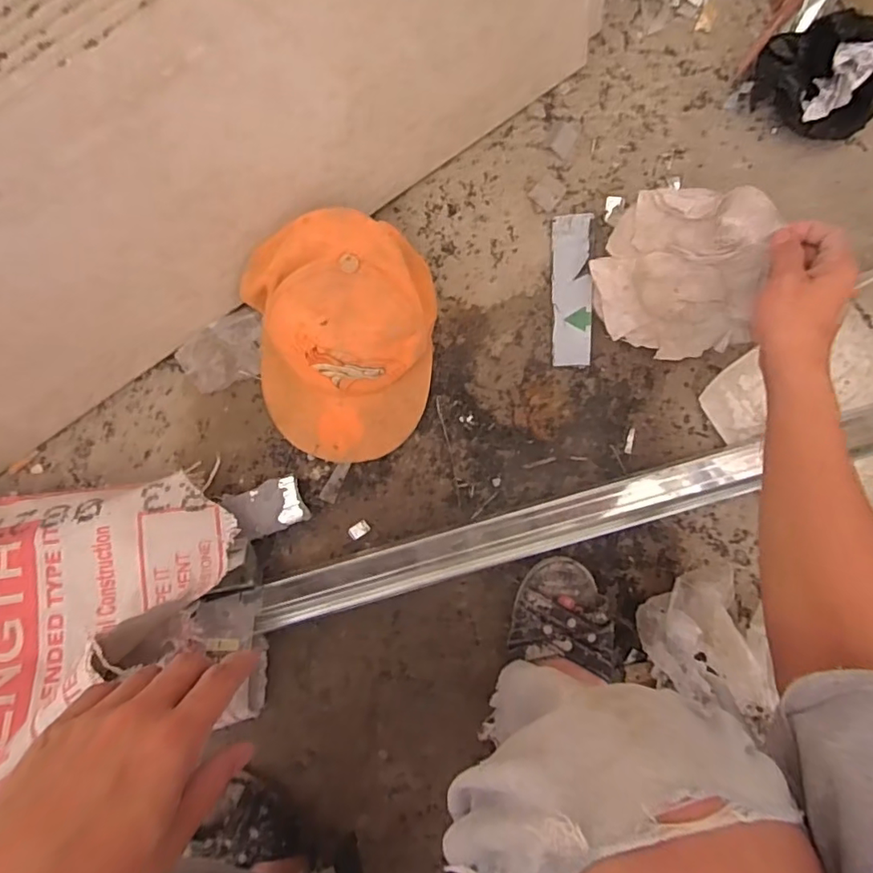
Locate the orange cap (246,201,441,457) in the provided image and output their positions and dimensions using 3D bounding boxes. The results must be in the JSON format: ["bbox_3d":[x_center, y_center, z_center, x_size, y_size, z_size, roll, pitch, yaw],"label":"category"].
[{"bbox_3d":[-0.097,-0.092,0.545,0.187,0.109,0.235,4,92,-2],"label":"orange cap"}]

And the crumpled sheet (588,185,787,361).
[{"bbox_3d":[0.232,-0.154,0.542,0.146,0.035,0.166,16,135,26],"label":"crumpled sheet"}]

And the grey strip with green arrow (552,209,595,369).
[{"bbox_3d":[0.145,-0.155,0.590,0.041,0.008,0.157,0,94,20],"label":"grey strip with green arrow"}]

